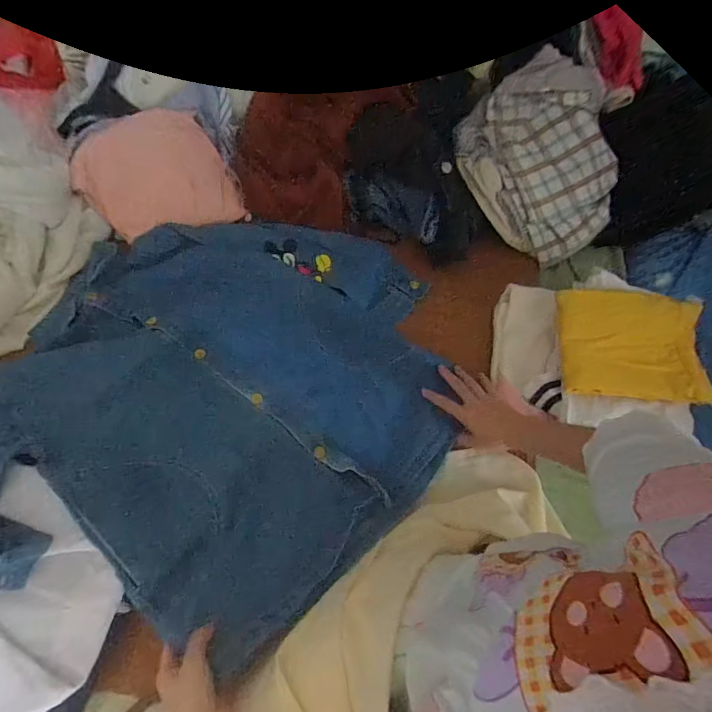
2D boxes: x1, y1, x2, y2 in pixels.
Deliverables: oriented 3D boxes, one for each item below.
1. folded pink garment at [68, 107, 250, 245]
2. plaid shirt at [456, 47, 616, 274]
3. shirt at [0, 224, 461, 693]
[{"bbox_3d":[-0.353,-0.330,0.767,0.247,0.086,0.202,-17,69,-9],"label":"folded pink garment"},{"bbox_3d":[0.327,-0.330,0.712,0.266,0.081,0.299,-41,91,10],"label":"plaid shirt"},{"bbox_3d":[-0.203,0.037,0.618,0.649,0.100,0.594,12,67,4],"label":"shirt"}]

